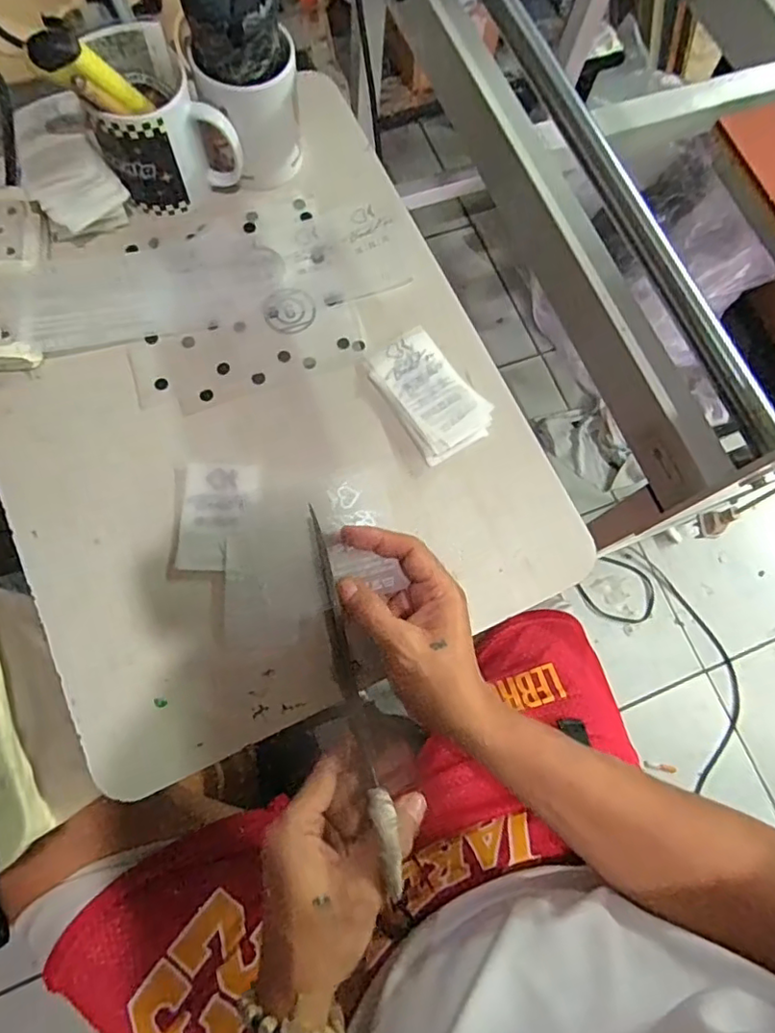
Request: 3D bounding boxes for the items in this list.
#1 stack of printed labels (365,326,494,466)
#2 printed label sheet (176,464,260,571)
[{"bbox_3d":[0.033,-0.104,0.480,0.065,0.013,0.111,-31,79,-12],"label":"stack of printed labels"},{"bbox_3d":[-0.130,-0.001,0.449,0.055,0.004,0.084,1,74,-4],"label":"printed label sheet"}]

